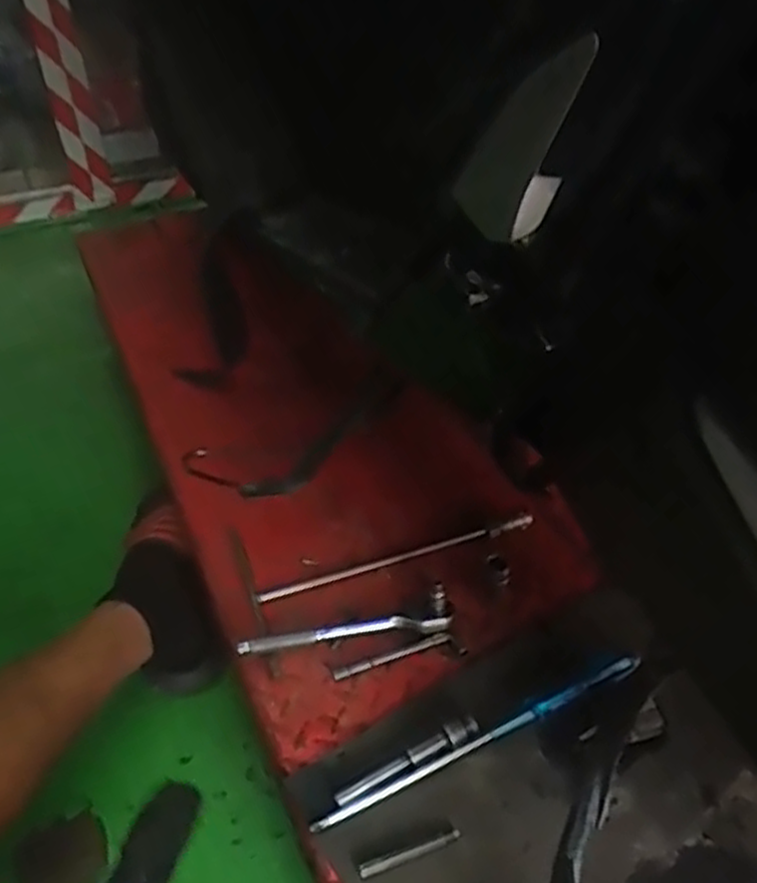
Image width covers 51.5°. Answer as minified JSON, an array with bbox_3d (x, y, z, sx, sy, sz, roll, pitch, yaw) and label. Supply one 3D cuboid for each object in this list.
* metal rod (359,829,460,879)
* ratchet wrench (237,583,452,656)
[{"bbox_3d":[0.022,0.291,0.555,0.075,0.004,0.009,-14,39,-15],"label":"metal rod"},{"bbox_3d":[-0.029,0.164,0.693,0.186,0.038,0.026,-8,38,-7],"label":"ratchet wrench"}]

